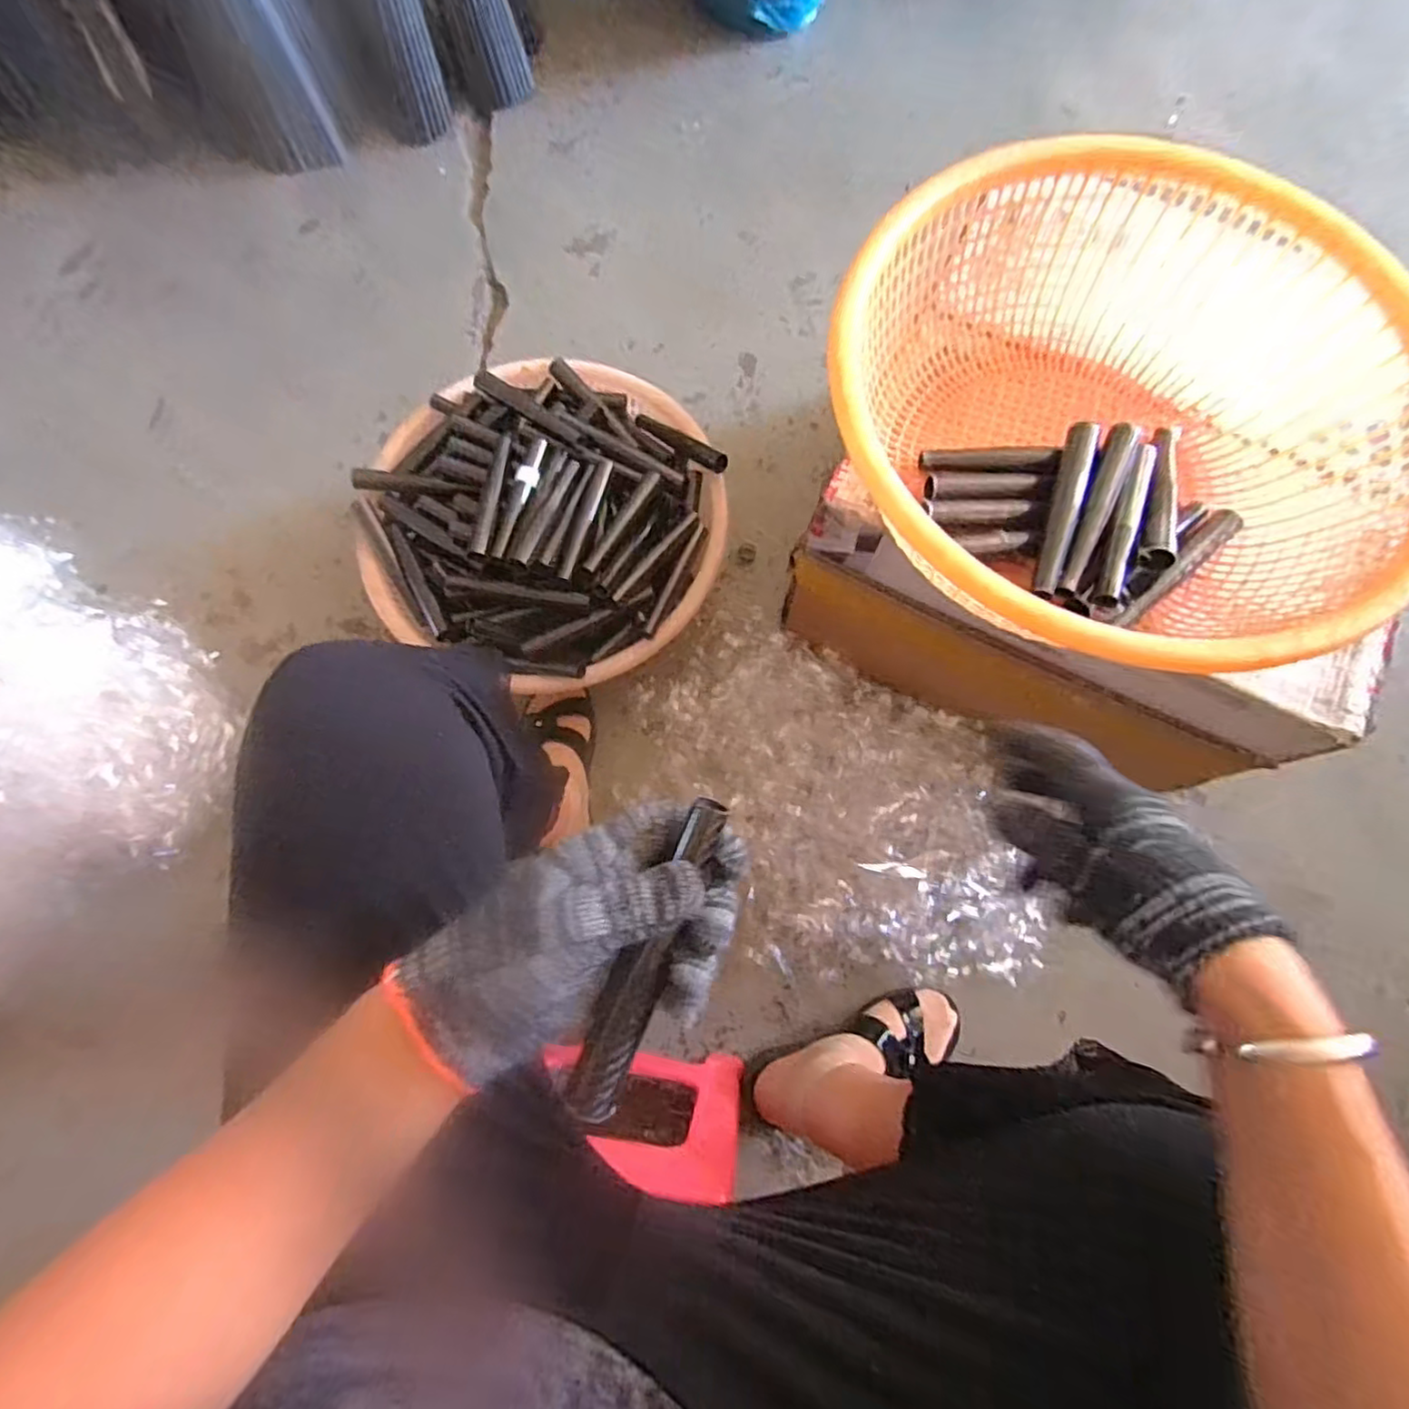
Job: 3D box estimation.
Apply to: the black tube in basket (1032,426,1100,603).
[{"bbox_3d":[0.273,-0.149,0.493,0.020,0.015,0.146,18,76,5],"label":"black tube in basket"}]

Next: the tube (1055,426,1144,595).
[{"bbox_3d":[0.298,-0.149,0.495,0.023,0.017,0.148,26,77,6],"label":"tube"}]

